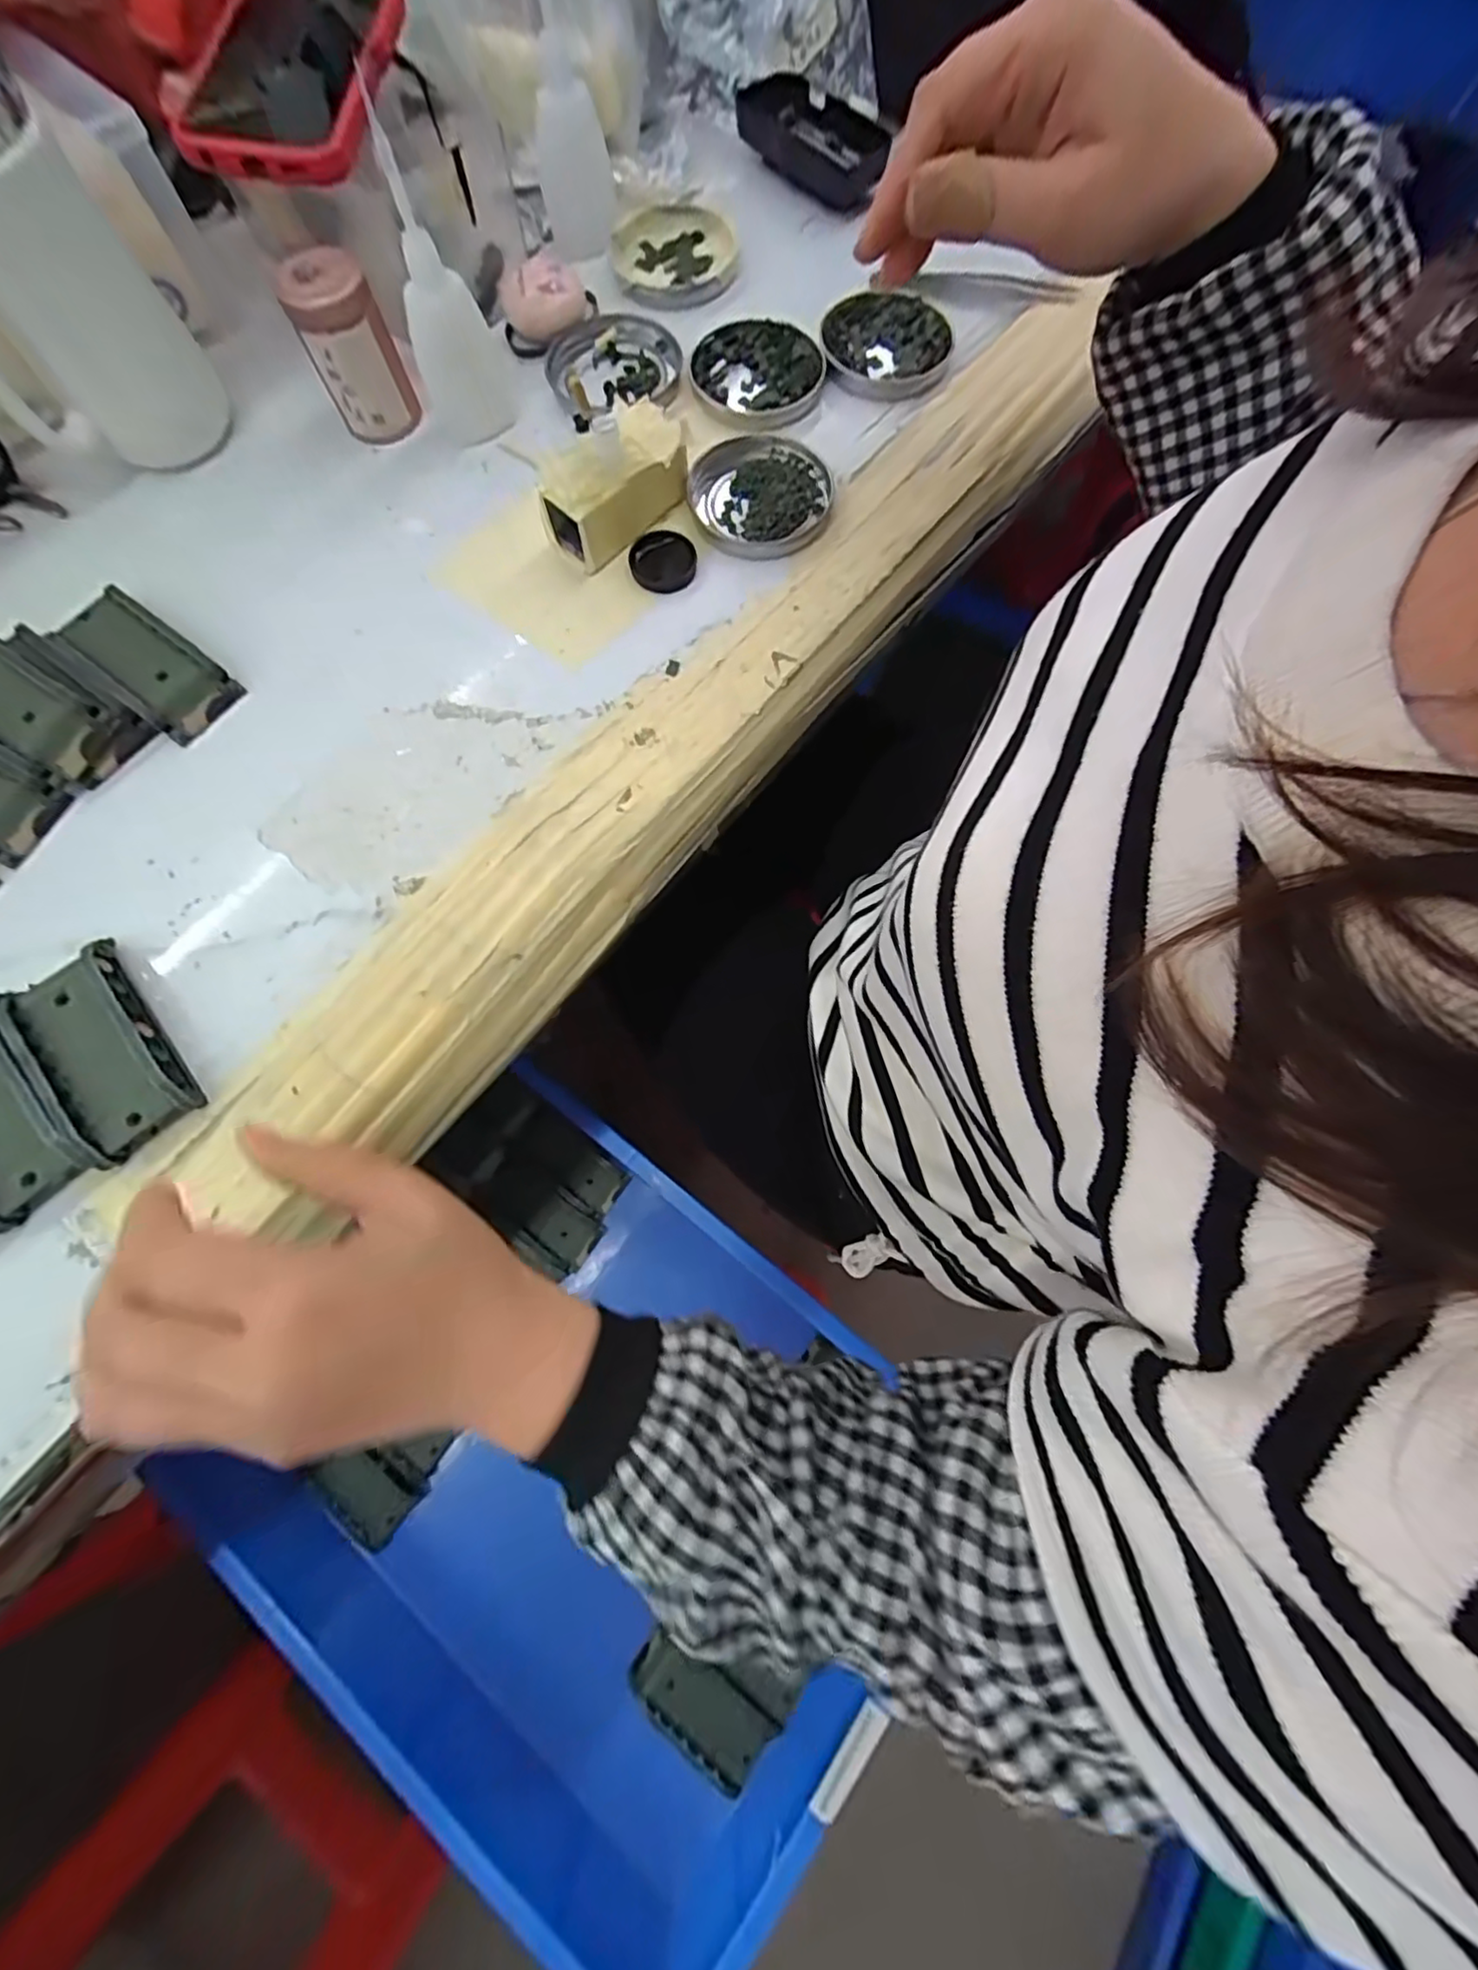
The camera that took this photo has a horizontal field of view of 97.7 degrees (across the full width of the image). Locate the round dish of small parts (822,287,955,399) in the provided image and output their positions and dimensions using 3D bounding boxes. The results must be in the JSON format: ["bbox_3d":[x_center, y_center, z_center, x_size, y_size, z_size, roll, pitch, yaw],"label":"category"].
[{"bbox_3d":[0.088,-0.386,0.388,0.073,0.009,0.074,0,75,0],"label":"round dish of small parts"}]

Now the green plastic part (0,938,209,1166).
[{"bbox_3d":[-0.273,0.026,0.276,0.043,0.019,0.092,-39,79,-10],"label":"green plastic part"}]

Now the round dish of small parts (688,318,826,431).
[{"bbox_3d":[0.011,-0.366,0.385,0.077,0.010,0.078,0,75,0],"label":"round dish of small parts"}]

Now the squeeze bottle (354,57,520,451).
[{"bbox_3d":[-0.155,-0.353,0.336,0.046,0.103,0.039,-16,76,-5],"label":"squeeze bottle"}]

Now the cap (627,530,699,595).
[{"bbox_3d":[-0.041,-0.230,0.350,0.035,0.005,0.035,0,75,0],"label":"cap"}]

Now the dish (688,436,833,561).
[{"bbox_3d":[0.011,-0.273,0.360,0.075,0.008,0.077,0,75,0],"label":"dish"}]

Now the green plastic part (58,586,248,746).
[{"bbox_3d":[-0.303,-0.168,0.330,0.095,0.016,0.040,39,78,9],"label":"green plastic part"}]

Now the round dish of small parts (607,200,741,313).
[{"bbox_3d":[-0.041,-0.469,0.417,0.081,0.012,0.084,0,75,0],"label":"round dish of small parts"}]

